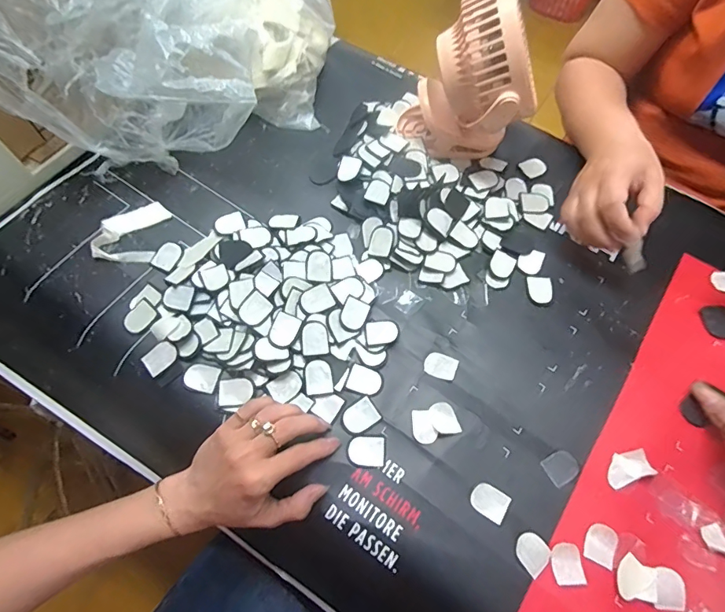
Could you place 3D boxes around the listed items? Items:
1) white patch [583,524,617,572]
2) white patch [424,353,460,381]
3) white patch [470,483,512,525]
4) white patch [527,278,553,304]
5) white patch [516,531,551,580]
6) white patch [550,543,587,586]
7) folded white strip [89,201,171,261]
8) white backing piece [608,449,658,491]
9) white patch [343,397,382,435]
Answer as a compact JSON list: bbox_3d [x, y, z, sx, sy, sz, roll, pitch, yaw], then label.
[{"bbox_3d":[0.193,0.193,0.356,0.023,0.005,0.030,27,69,11],"label":"white patch"},{"bbox_3d":[0.075,0.057,0.417,0.030,0.004,0.024,20,68,8],"label":"white patch"},{"bbox_3d":[0.106,0.163,0.367,0.030,0.004,0.024,32,70,13],"label":"white patch"},{"bbox_3d":[0.183,-0.016,0.452,0.025,0.004,0.030,3,67,1],"label":"white patch"},{"bbox_3d":[0.136,0.196,0.350,0.025,0.004,0.027,-39,72,-15],"label":"white patch"},{"bbox_3d":[0.162,0.205,0.349,0.023,0.004,0.029,-5,67,-2],"label":"white patch"},{"bbox_3d":[-0.244,-0.082,0.467,0.061,0.011,0.074,6,67,2],"label":"folded white strip"},{"bbox_3d":[0.228,0.139,0.378,0.037,0.008,0.024,-19,68,-8],"label":"white backing piece"},{"bbox_3d":[-0.002,0.100,0.397,0.030,0.004,0.024,-33,71,-13],"label":"white patch"}]

